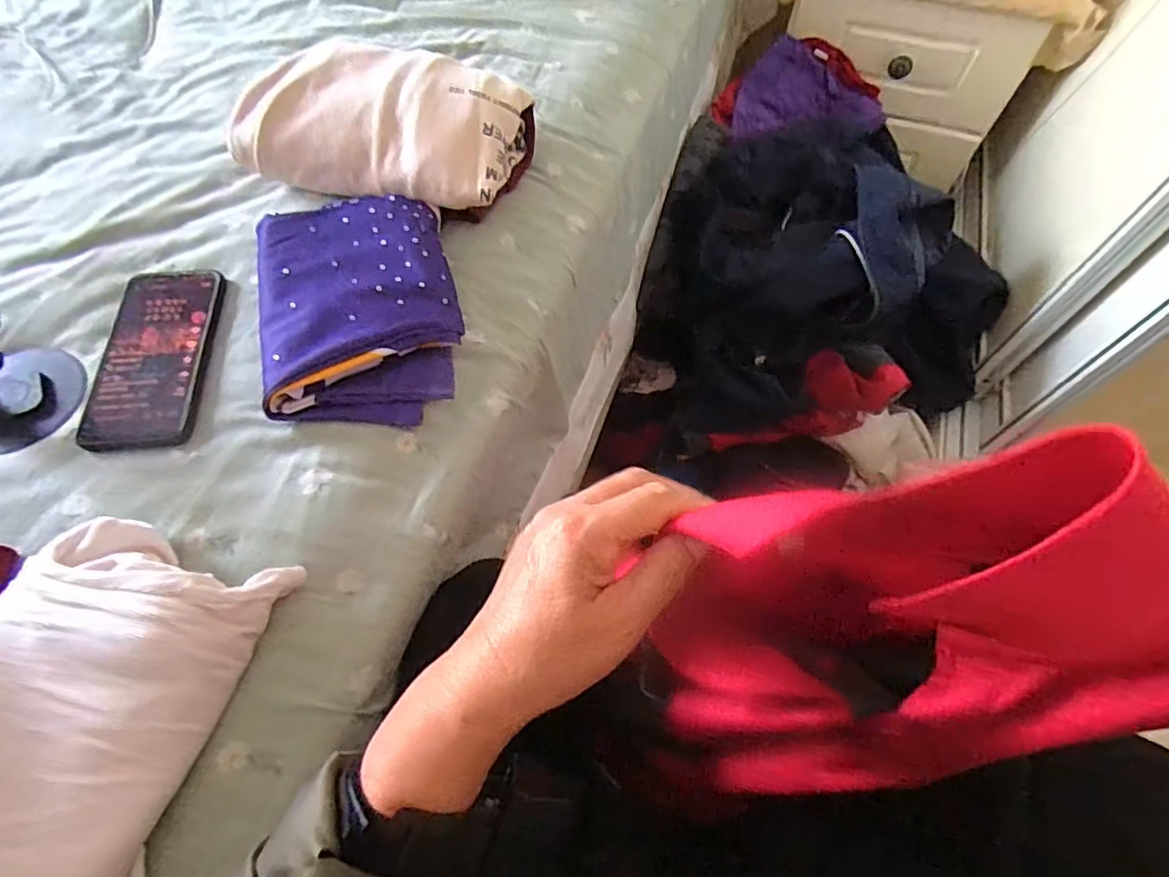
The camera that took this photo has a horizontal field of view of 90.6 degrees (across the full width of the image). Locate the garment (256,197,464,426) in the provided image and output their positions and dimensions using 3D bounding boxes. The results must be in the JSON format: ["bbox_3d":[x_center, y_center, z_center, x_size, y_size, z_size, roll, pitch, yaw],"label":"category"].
[{"bbox_3d":[-0.183,-0.111,0.468,0.153,0.035,0.214,-13,62,-7],"label":"garment"}]

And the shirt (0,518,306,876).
[{"bbox_3d":[-0.275,0.149,0.310,0.139,0.059,0.206,12,62,7],"label":"shirt"}]

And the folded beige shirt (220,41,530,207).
[{"bbox_3d":[-0.185,-0.287,0.540,0.245,0.080,0.143,12,62,7],"label":"folded beige shirt"}]

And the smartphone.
[{"bbox_3d":[-0.335,-0.067,0.454,0.076,0.007,0.167,-5,61,-2],"label":"smartphone"}]

